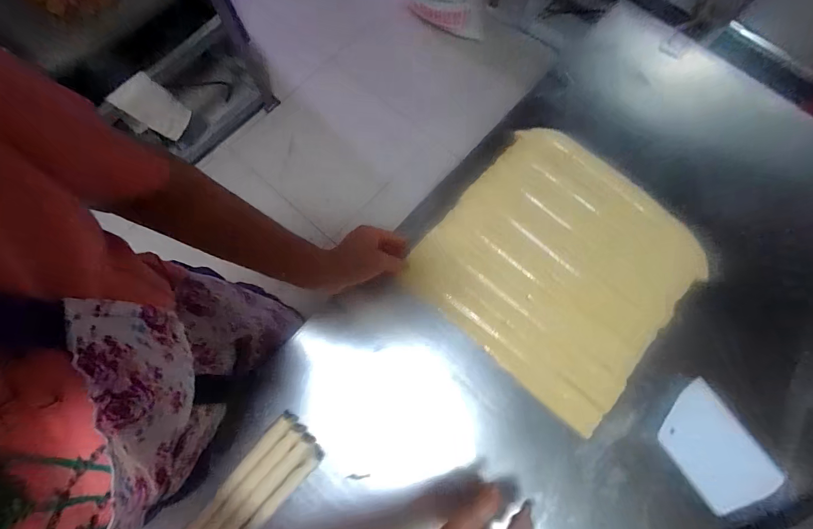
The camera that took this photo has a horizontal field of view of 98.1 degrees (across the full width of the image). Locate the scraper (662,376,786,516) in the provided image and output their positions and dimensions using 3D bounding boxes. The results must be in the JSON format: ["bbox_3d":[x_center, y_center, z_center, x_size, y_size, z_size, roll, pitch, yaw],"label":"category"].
[{"bbox_3d":[0.410,0.247,0.470,0.109,0.004,0.144,-32,74,-9],"label":"scraper"}]

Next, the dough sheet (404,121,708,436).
[{"bbox_3d":[0.228,-0.009,0.525,0.334,0.022,0.359,39,79,6],"label":"dough sheet"}]

